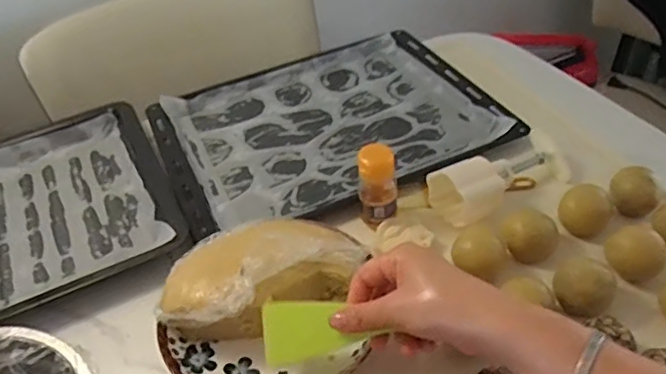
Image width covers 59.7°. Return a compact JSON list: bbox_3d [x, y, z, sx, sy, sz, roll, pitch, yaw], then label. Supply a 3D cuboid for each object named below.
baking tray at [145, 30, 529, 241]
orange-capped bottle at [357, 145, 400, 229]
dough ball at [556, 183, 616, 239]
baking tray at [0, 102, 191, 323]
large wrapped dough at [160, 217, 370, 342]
[{"bbox_3d":[-0.013,-0.090,0.743,0.396,0.023,0.292,-18,42,-12],"label":"baking tray"},{"bbox_3d":[0.045,0.003,0.578,0.036,0.092,0.031,-3,41,4],"label":"orange-capped bottle"},{"bbox_3d":[0.249,0.022,0.570,0.047,0.038,0.044,-4,41,3],"label":"dough ball"},{"bbox_3d":[-0.376,0.047,0.630,0.389,0.032,0.321,-23,44,-18],"label":"baking tray"},{"bbox_3d":[-0.066,0.075,0.521,0.176,0.078,0.100,-20,43,-14],"label":"large wrapped dough"}]

